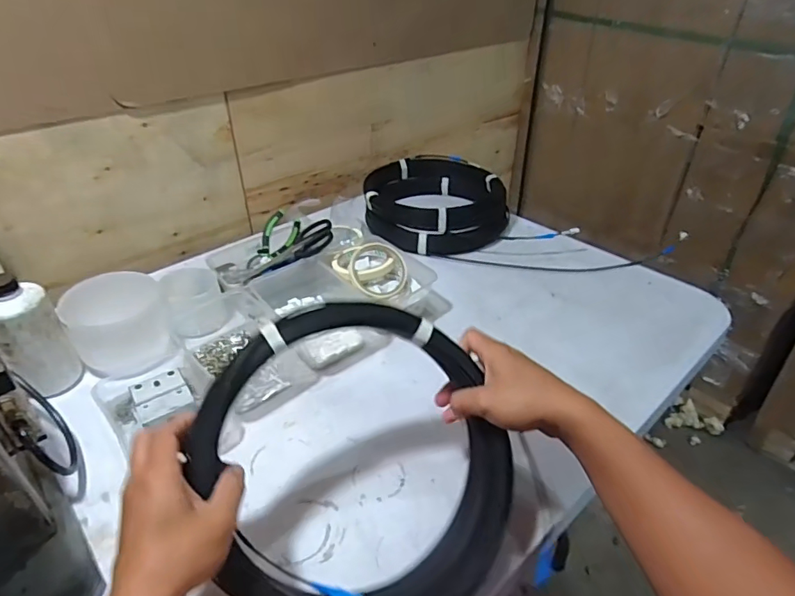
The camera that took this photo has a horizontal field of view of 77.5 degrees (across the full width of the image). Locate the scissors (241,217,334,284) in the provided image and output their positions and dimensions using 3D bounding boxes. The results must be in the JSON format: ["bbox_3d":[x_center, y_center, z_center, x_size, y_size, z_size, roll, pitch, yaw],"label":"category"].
[{"bbox_3d":[-0.176,-0.078,0.814,0.169,0.026,0.083,-27,32,16],"label":"scissors"}]

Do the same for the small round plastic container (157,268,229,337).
[{"bbox_3d":[-0.299,0.005,0.734,0.077,0.079,0.083,0,35,0],"label":"small round plastic container"}]

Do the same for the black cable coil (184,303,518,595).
[{"bbox_3d":[-0.030,0.146,0.434,0.261,0.029,0.285,3,76,-12],"label":"black cable coil"}]

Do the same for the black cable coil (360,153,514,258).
[{"bbox_3d":[0.077,-0.197,1.006,0.272,0.076,0.285,0,35,0],"label":"black cable coil"}]

